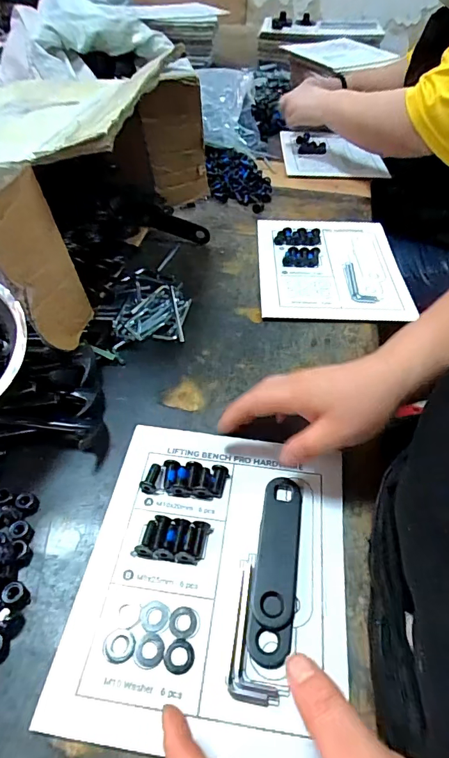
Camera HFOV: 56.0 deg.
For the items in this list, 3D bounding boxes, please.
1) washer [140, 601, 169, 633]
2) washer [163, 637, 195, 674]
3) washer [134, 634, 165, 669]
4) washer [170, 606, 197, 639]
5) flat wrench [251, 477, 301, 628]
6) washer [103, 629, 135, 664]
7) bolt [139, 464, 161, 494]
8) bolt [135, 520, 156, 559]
[{"bbox_3d":[-0.049,0.165,0.294,0.020,0.004,0.019,1,49,-2],"label":"washer"},{"bbox_3d":[-0.030,0.183,0.278,0.020,0.004,0.019,2,48,-1],"label":"washer"},{"bbox_3d":[-0.050,0.180,0.280,0.019,0.004,0.020,2,48,-1],"label":"washer"},{"bbox_3d":[-0.029,0.168,0.291,0.018,0.004,0.019,1,48,-1],"label":"washer"},{"bbox_3d":[0.042,0.128,0.326,0.030,0.008,0.109,9,49,6],"label":"flat wrench"},{"bbox_3d":[-0.071,0.178,0.282,0.021,0.004,0.019,1,48,-1],"label":"washer"},{"bbox_3d":[-0.063,0.085,0.361,0.014,0.014,0.025,14,62,10],"label":"bolt"},{"bbox_3d":[-0.059,0.123,0.327,0.013,0.010,0.027,10,49,6],"label":"bolt"}]

